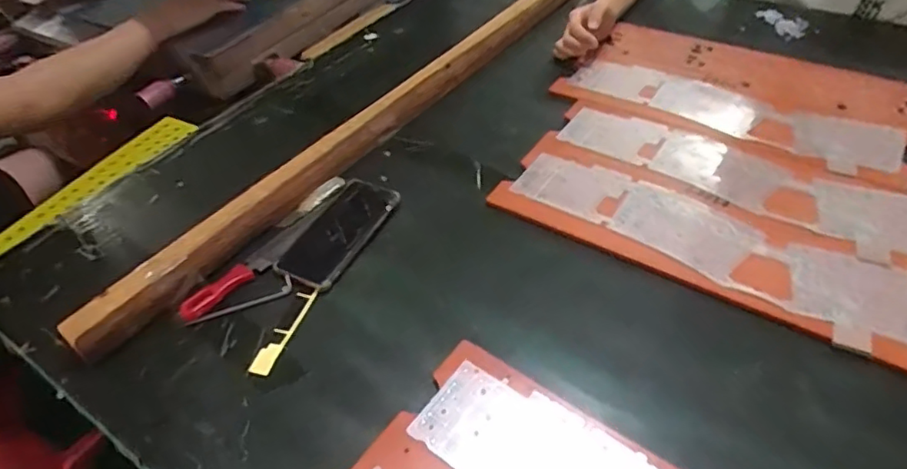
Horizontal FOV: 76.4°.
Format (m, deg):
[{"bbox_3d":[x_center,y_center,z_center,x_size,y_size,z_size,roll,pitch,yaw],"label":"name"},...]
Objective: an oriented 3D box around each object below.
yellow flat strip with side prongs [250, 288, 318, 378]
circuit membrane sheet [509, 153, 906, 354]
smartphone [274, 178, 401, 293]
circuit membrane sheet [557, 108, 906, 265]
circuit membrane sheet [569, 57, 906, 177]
[{"bbox_3d":[-0.177,0.099,0.601,0.020,0.007,0.105,11,47,18],"label":"yellow flat strip with side prongs"},{"bbox_3d":[0.270,0.005,0.643,0.433,0.011,0.120,24,52,26],"label":"circuit membrane sheet"},{"bbox_3d":[-0.138,-0.007,0.692,0.077,0.016,0.166,18,49,24],"label":"smartphone"},{"bbox_3d":[0.342,-0.074,0.713,0.432,0.007,0.112,25,54,26],"label":"circuit membrane sheet"},{"bbox_3d":[0.379,-0.179,0.817,0.432,0.009,0.116,26,55,27],"label":"circuit membrane sheet"}]

